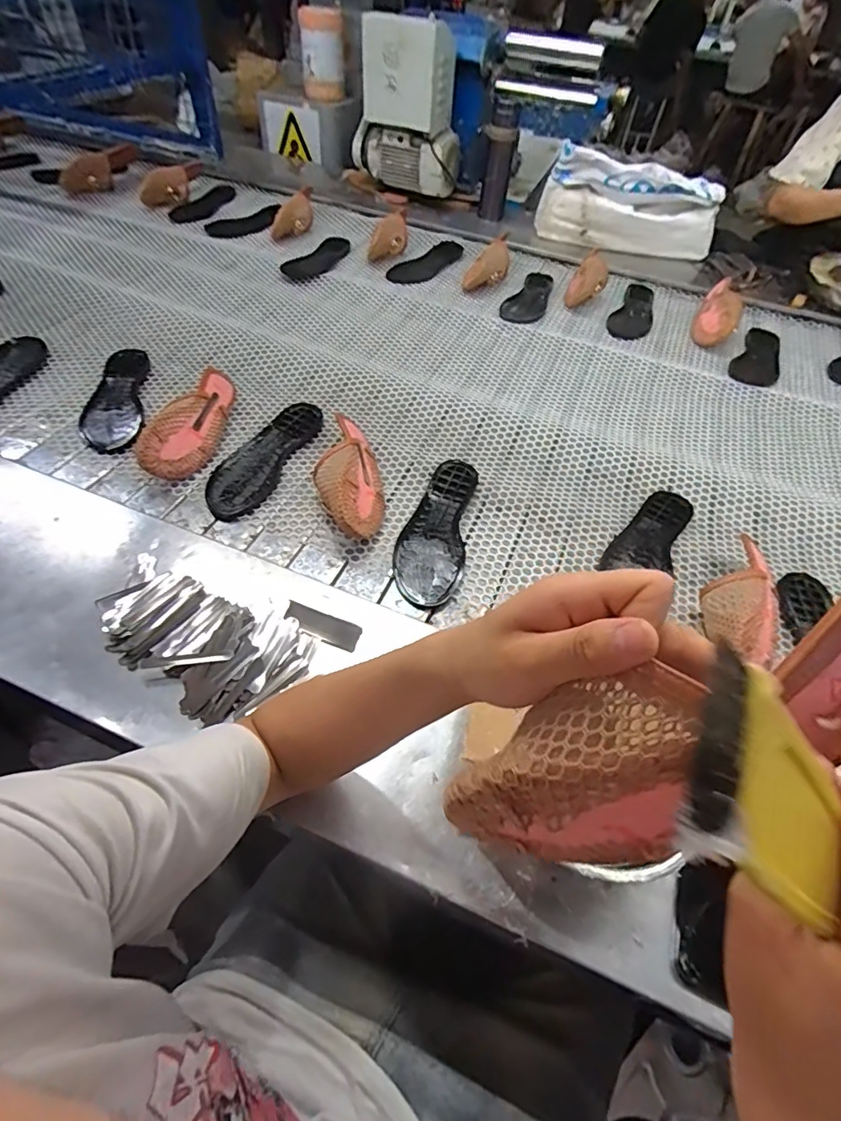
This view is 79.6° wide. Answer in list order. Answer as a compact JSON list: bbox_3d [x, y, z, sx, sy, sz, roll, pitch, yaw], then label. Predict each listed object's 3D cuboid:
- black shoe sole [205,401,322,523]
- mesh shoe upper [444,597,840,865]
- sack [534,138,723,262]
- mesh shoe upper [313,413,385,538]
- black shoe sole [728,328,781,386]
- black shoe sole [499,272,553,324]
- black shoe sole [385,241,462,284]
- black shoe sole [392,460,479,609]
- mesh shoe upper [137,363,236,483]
[{"bbox_3d":[-0.241,-0.160,0.785,0.094,0.028,0.264,21,53,11],"label":"black shoe sole"},{"bbox_3d":[0.111,0.083,0.221,0.225,0.065,0.067,-34,56,17],"label":"mesh shoe upper"},{"bbox_3d":[0.516,-0.867,1.250,0.415,0.210,0.128,5,52,-1],"label":"sack"},{"bbox_3d":[-0.103,-0.120,0.731,0.092,0.075,0.208,-6,53,-9],"label":"mesh shoe upper"},{"bbox_3d":[0.714,-0.428,1.061,0.090,0.010,0.234,30,55,18],"label":"black shoe sole"},{"bbox_3d":[0.252,-0.611,1.167,0.091,0.018,0.228,21,53,11],"label":"black shoe sole"},{"bbox_3d":[0.009,-0.729,1.238,0.090,0.019,0.239,36,57,21],"label":"black shoe sole"},{"bbox_3d":[0.022,-0.046,0.710,0.090,0.022,0.250,11,52,3],"label":"black shoe sole"},{"bbox_3d":[-0.343,-0.217,0.782,0.061,0.078,0.253,14,52,6],"label":"mesh shoe upper"}]

